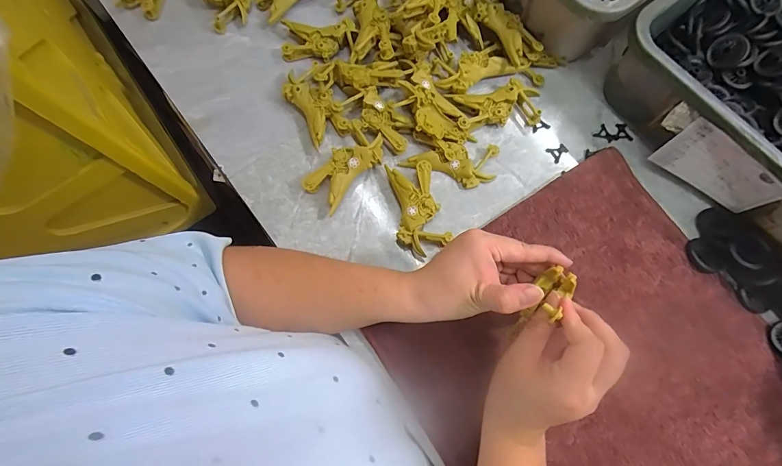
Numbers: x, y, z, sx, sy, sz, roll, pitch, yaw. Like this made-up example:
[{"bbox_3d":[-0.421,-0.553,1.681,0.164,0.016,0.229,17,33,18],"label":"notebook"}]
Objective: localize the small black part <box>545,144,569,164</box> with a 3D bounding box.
[{"bbox_3d":[0.194,-0.094,0.452,0.023,0.007,0.020,-29,75,-6],"label":"small black part"}]

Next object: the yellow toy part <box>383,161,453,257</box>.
[{"bbox_3d":[0.027,-0.027,0.425,0.052,0.023,0.097,-15,74,-2],"label":"yellow toy part"}]

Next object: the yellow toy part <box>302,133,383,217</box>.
[{"bbox_3d":[-0.049,-0.071,0.438,0.045,0.025,0.096,42,80,12],"label":"yellow toy part"}]

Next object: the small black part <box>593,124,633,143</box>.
[{"bbox_3d":[0.258,-0.116,0.457,0.041,0.004,0.022,-4,74,1],"label":"small black part"}]

